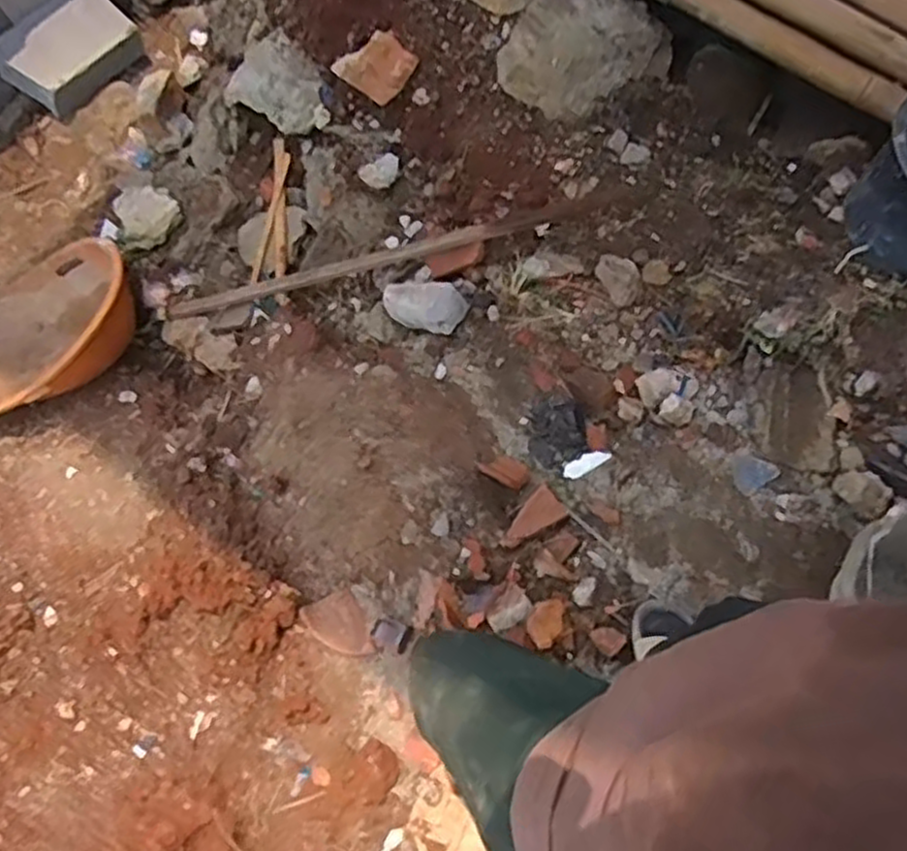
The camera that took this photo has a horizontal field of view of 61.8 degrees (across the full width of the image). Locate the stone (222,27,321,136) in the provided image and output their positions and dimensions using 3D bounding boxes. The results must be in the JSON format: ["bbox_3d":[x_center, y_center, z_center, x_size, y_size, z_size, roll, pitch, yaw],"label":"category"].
[{"bbox_3d":[-0.380,-0.768,1.750,0.234,0.097,0.188,43,106,10],"label":"stone"}]

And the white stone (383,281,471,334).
[{"bbox_3d":[-0.054,-0.233,1.476,0.181,0.065,0.095,10,102,19],"label":"white stone"}]

